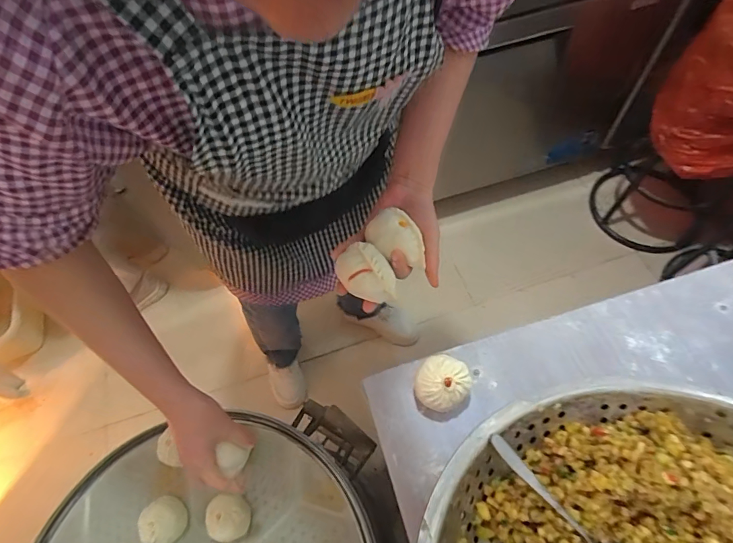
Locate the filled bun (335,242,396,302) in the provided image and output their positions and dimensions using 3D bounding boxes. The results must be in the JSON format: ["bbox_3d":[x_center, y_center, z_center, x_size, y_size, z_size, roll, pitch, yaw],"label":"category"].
[{"bbox_3d":[0.000,0.002,0.475,0.049,0.025,0.069,-38,69,-22],"label":"filled bun"}]

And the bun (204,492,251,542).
[{"bbox_3d":[-0.210,0.372,0.643,0.062,0.039,0.061,1,60,-3],"label":"bun"}]

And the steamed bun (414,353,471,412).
[{"bbox_3d":[0.087,0.134,0.505,0.057,0.050,0.058,1,60,-3],"label":"steamed bun"}]

